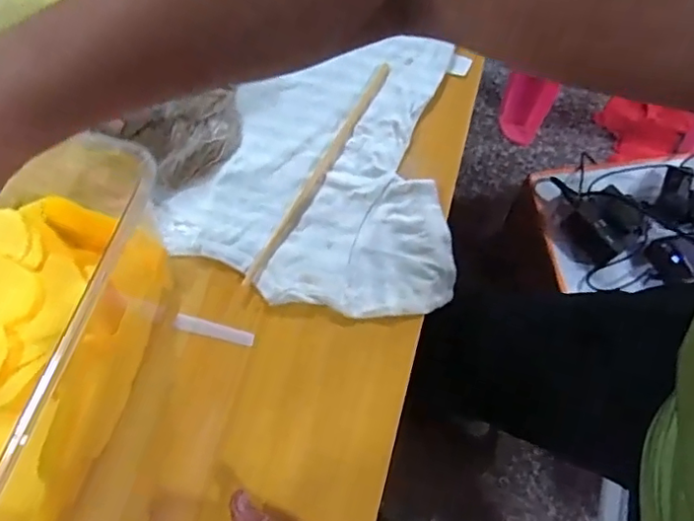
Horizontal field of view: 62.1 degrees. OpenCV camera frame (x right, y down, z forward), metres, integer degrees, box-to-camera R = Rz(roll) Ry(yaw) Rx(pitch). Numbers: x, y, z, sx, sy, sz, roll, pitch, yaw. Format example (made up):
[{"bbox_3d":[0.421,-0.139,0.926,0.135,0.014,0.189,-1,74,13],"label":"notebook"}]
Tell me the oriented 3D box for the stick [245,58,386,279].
[{"bbox_3d":[-0.020,-0.073,0.452,0.011,0.010,0.213,27,70,11],"label":"stick"}]

